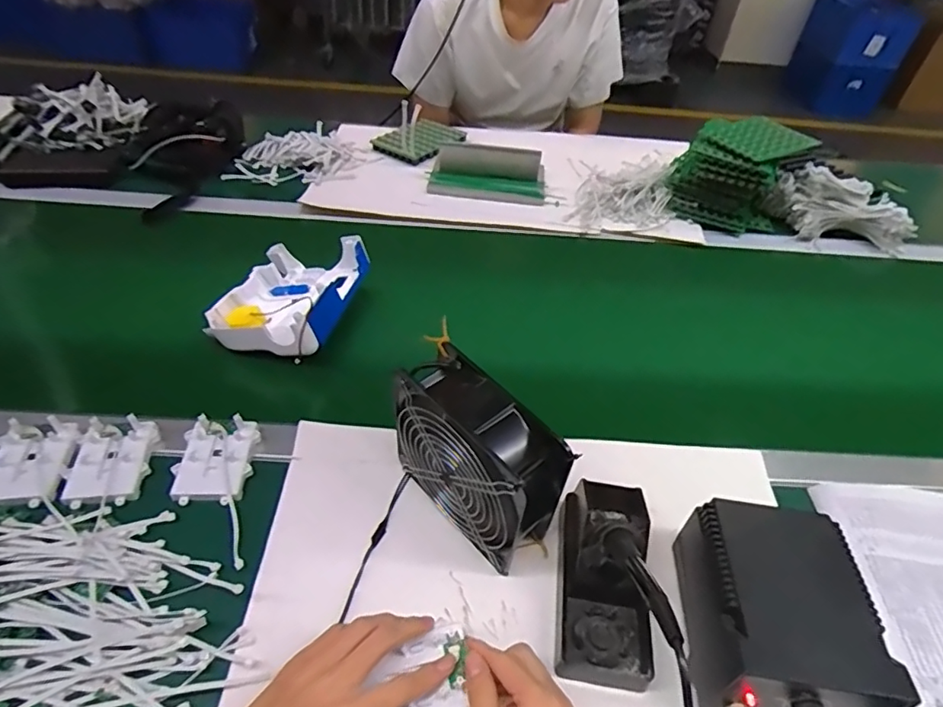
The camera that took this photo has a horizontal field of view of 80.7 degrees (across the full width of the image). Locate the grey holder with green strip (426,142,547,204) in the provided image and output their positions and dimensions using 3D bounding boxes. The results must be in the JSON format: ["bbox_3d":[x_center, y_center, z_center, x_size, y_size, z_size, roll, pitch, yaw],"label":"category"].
[{"bbox_3d":[0.029,-0.315,0.962,0.200,0.057,0.092,7,44,2],"label":"grey holder with green strip"}]

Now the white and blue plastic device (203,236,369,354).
[{"bbox_3d":[-0.228,-0.073,0.696,0.148,0.078,0.187,13,45,8],"label":"white and blue plastic device"}]

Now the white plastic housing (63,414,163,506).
[{"bbox_3d":[-0.341,0.101,0.525,0.065,0.018,0.085,-2,44,-7],"label":"white plastic housing"}]

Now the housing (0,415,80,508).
[{"bbox_3d":[-0.396,0.097,0.498,0.061,0.018,0.084,-2,45,-8],"label":"housing"}]

